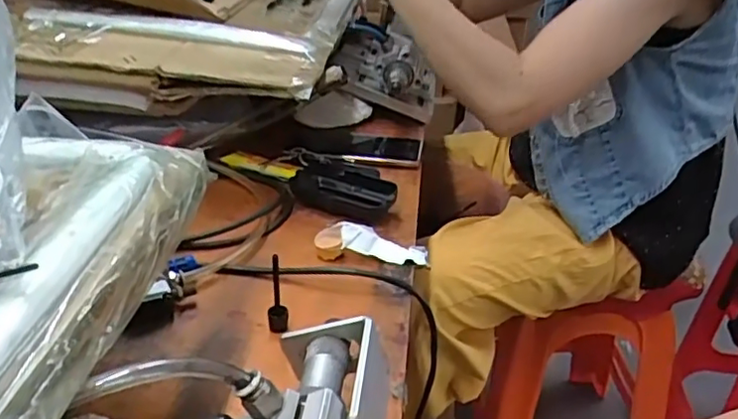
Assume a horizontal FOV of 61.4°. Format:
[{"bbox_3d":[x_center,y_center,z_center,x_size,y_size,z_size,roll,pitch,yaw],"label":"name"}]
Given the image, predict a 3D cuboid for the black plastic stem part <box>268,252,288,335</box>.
[{"bbox_3d":[-0.068,0.063,0.453,0.013,0.061,0.012,-7,29,-13],"label":"black plastic stem part"}]

